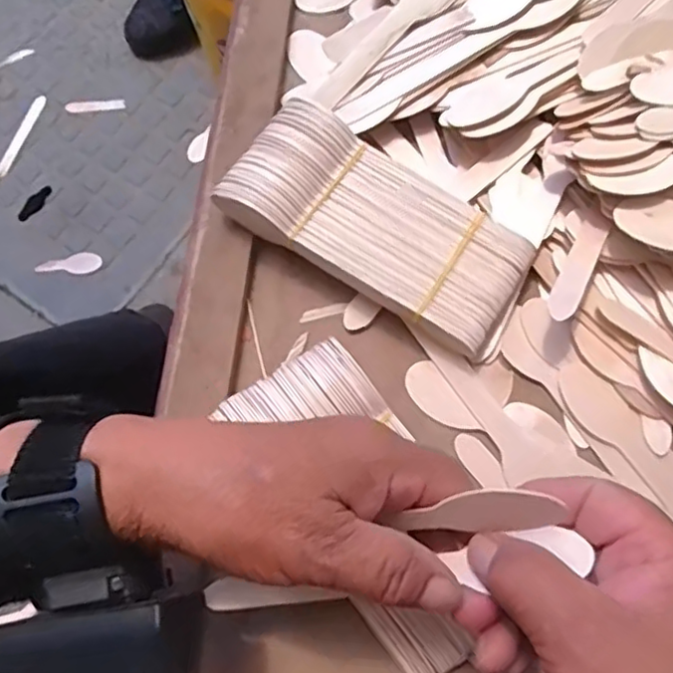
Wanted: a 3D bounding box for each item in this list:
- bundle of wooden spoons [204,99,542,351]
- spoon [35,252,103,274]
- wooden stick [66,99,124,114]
[{"bbox_3d":[0.021,-0.058,0.350,0.158,0.032,0.077,33,77,10],"label":"bundle of wooden spoons"},{"bbox_3d":[-0.334,-0.090,0.820,0.076,0.010,0.031,-15,74,-3],"label":"spoon"},{"bbox_3d":[-0.330,-0.315,0.899,0.079,0.004,0.019,-5,74,0],"label":"wooden stick"}]

